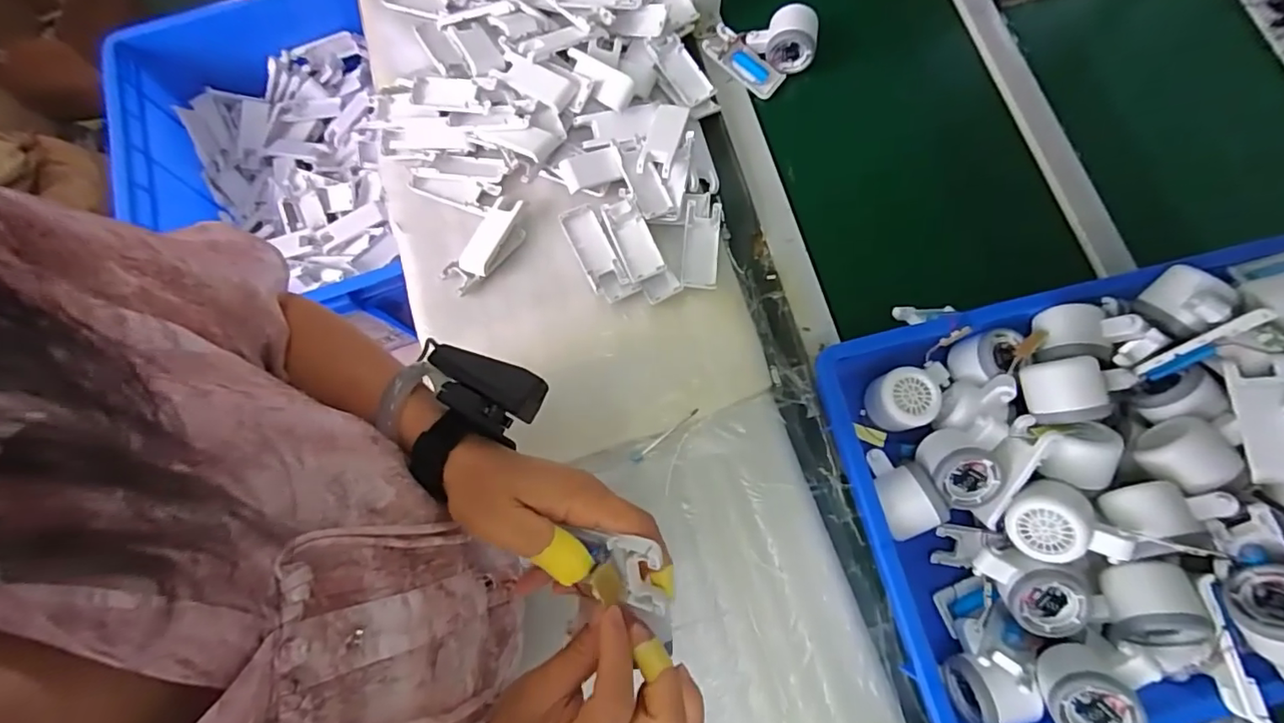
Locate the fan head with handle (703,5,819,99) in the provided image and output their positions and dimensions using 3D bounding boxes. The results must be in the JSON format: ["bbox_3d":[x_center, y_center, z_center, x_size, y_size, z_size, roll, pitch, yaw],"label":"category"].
[{"bbox_3d":[0.145,-0.376,0.675,0.127,0.081,0.080,0,76,1],"label":"fan head with handle"}]

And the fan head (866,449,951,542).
[{"bbox_3d":[0.239,0.125,0.517,0.053,0.062,0.082,-25,77,-5],"label":"fan head"}]

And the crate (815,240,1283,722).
[{"bbox_3d":[0.451,0.110,0.472,0.491,0.148,0.384,-13,76,-2],"label":"crate"}]

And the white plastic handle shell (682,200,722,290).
[{"bbox_3d":[0.066,-0.128,0.606,0.038,0.018,0.103,5,76,2],"label":"white plastic handle shell"}]

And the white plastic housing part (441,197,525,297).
[{"bbox_3d":[-0.174,-0.129,0.611,0.049,0.022,0.115,31,79,8],"label":"white plastic housing part"}]

